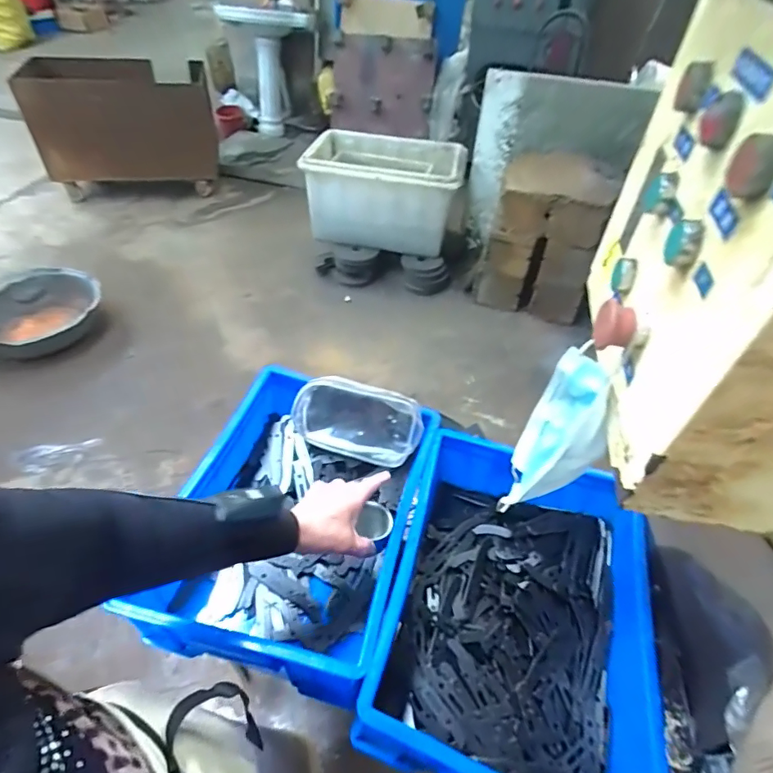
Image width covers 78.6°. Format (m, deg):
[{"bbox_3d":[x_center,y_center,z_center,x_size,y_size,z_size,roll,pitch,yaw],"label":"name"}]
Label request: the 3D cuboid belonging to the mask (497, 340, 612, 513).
[{"bbox_3d":[0.164,0.051,0.445,0.064,0.158,0.094,26,49,17],"label":"mask"}]

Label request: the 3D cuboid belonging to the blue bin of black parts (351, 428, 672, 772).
[{"bbox_3d":[0.158,0.275,0.602,0.298,0.117,0.413,15,46,7],"label":"blue bin of black parts"}]

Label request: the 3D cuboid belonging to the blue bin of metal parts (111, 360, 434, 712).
[{"bbox_3d":[-0.118,0.190,0.680,0.291,0.153,0.392,16,46,8],"label":"blue bin of metal parts"}]

